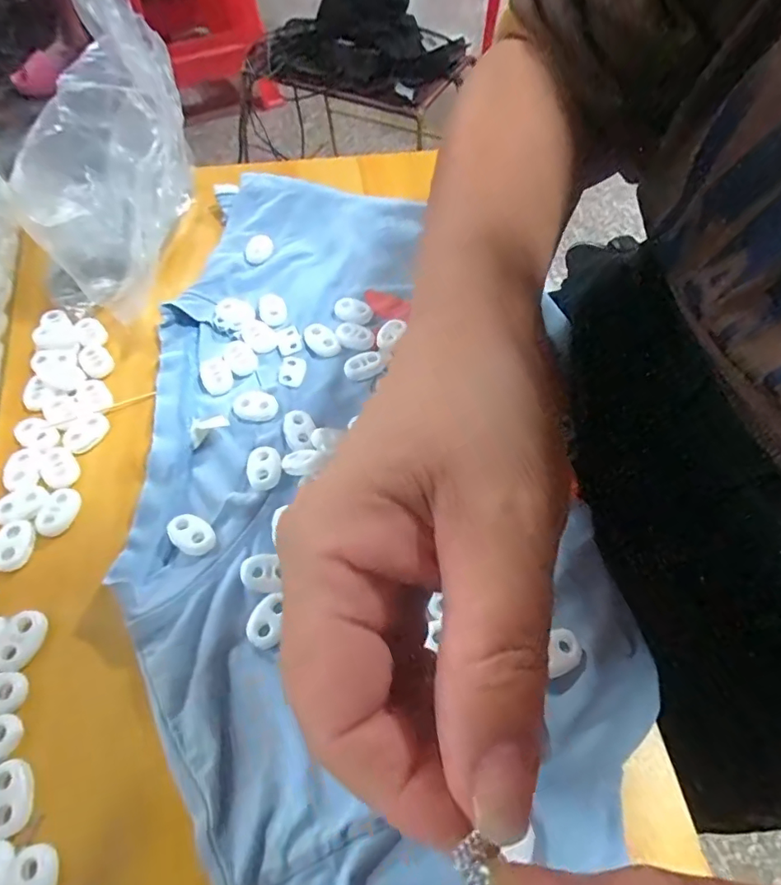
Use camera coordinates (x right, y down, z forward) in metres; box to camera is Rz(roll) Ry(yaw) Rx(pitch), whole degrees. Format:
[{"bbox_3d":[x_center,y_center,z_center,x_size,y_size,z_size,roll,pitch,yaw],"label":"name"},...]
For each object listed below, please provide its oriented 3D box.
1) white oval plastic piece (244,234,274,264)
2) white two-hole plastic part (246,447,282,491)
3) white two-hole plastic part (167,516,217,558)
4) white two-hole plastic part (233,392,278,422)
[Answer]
[{"bbox_3d":[-0.084,-0.123,0.323,0.017,0.004,0.024,-5,58,-3],"label":"white oval plastic piece"},{"bbox_3d":[-0.059,0.012,0.237,0.016,0.007,0.021,-17,59,-10],"label":"white two-hole plastic part"},{"bbox_3d":[-0.086,0.040,0.220,0.021,0.006,0.015,40,66,22],"label":"white two-hole plastic part"},{"bbox_3d":[-0.068,-0.018,0.256,0.022,0.006,0.014,-2,58,-1],"label":"white two-hole plastic part"}]

